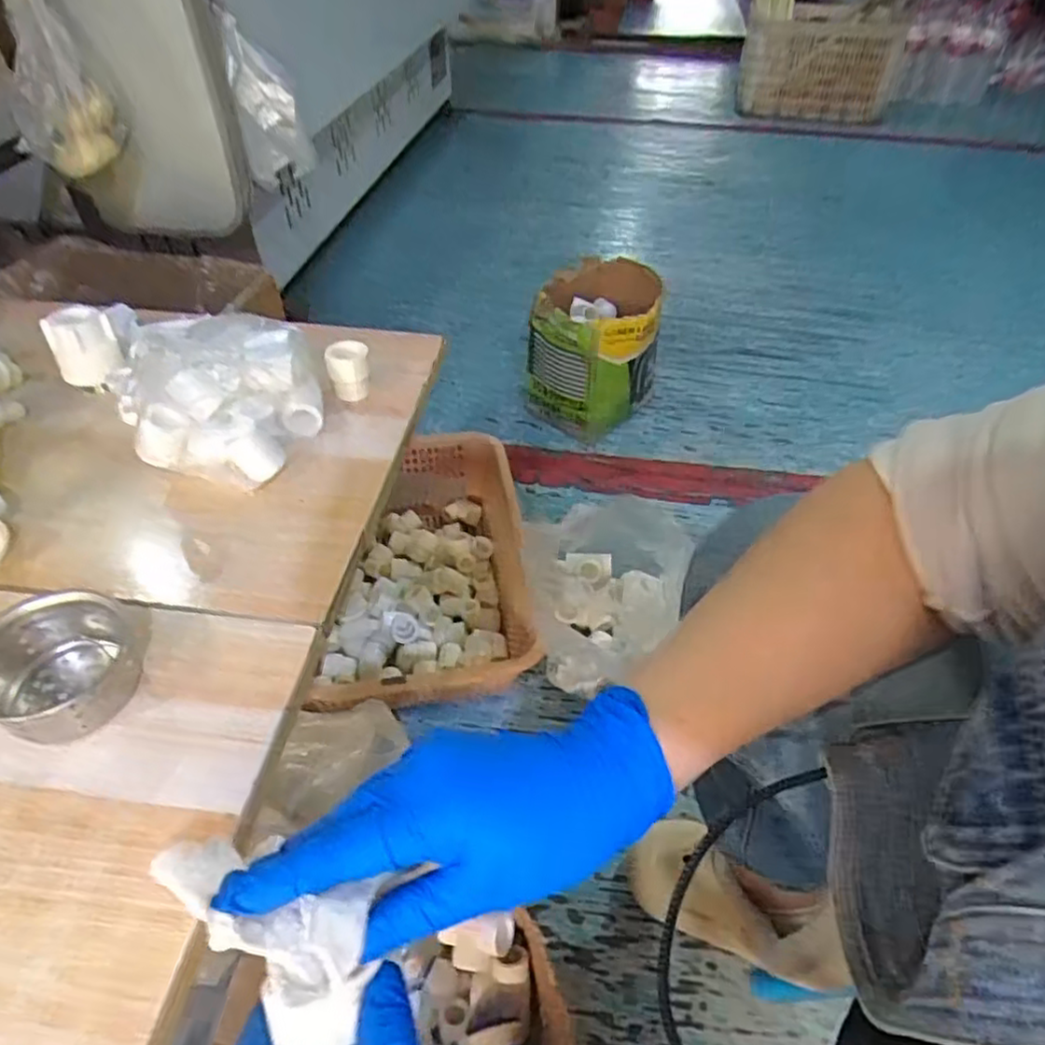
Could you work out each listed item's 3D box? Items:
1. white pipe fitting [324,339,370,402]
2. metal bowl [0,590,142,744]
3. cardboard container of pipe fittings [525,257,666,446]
[{"bbox_3d":[-0.139,-0.121,0.563,0.032,0.038,0.032,1,45,-1],"label":"white pipe fitting"},{"bbox_3d":[-0.239,0.073,0.360,0.067,0.046,0.064,1,45,-1],"label":"metal bowl"},{"bbox_3d":[0.128,-0.317,1.266,0.224,0.228,0.271,4,45,3],"label":"cardboard container of pipe fittings"}]

